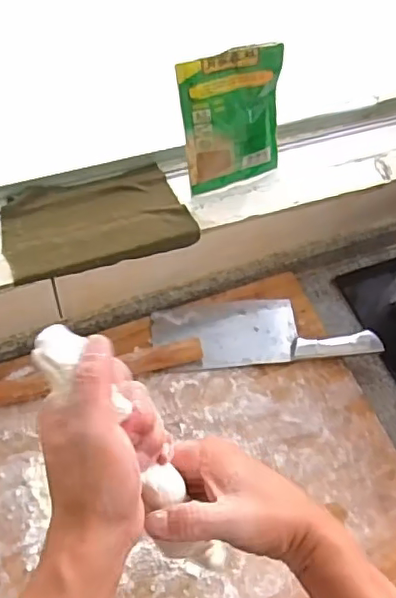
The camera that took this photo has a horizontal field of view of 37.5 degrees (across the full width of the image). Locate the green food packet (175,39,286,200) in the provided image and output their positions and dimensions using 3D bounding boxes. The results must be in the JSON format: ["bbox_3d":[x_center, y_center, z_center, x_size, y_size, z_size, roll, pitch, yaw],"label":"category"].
[{"bbox_3d":[0.040,-0.199,0.661,0.116,0.151,0.014,-20,41,-14],"label":"green food packet"}]

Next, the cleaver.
[{"bbox_3d":[0.083,0.037,0.736,0.274,0.025,0.092,-3,58,-5],"label":"cleaver"}]

